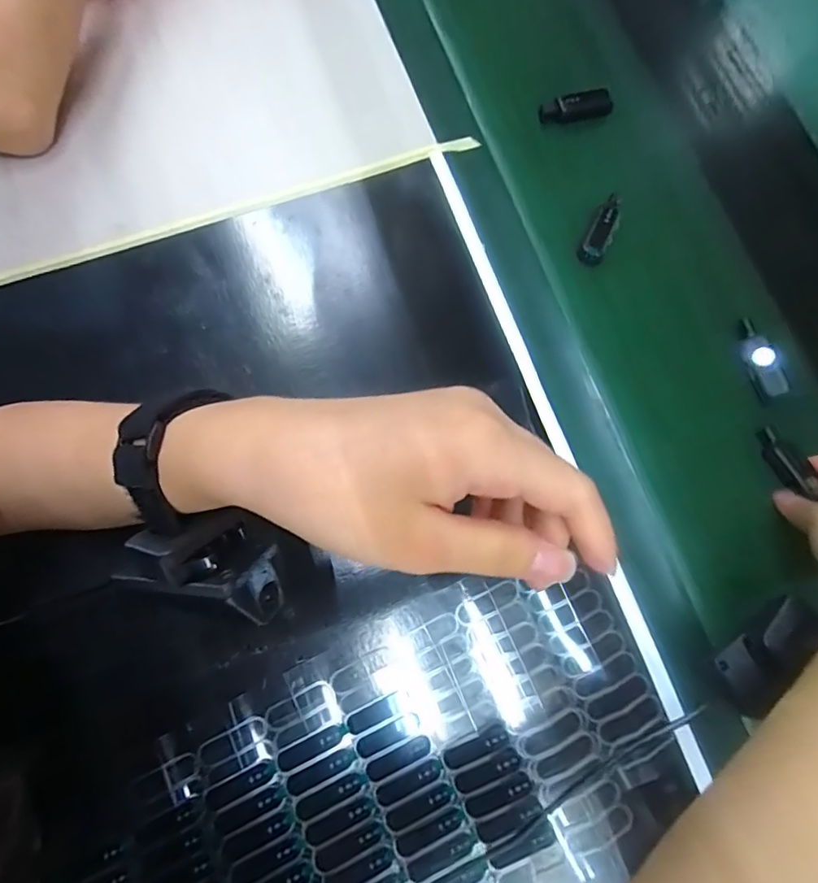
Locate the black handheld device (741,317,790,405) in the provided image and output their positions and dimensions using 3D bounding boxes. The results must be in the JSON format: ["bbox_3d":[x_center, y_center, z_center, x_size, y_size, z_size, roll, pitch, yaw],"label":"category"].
[{"bbox_3d":[0.238,-0.056,0.336,0.019,0.010,0.059,-15,75,-5],"label":"black handheld device"}]

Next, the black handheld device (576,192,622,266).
[{"bbox_3d":[0.139,-0.154,0.360,0.018,0.012,0.054,24,76,5],"label":"black handheld device"}]

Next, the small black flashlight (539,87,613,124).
[{"bbox_3d":[0.130,-0.259,0.385,0.055,0.015,0.013,-9,75,-4],"label":"small black flashlight"}]

